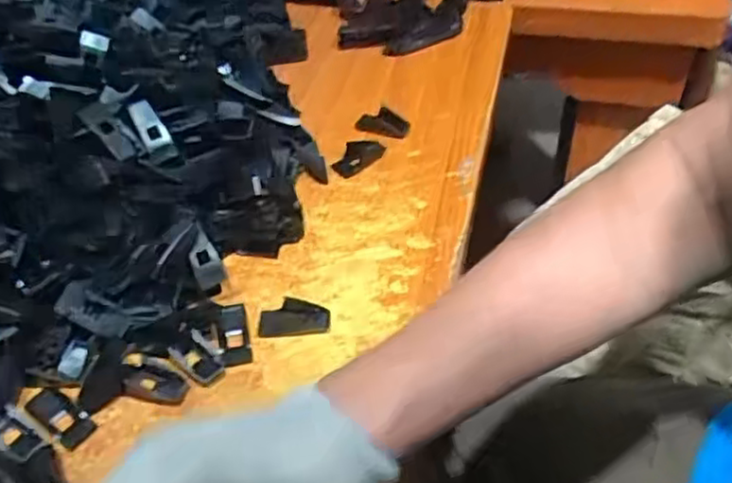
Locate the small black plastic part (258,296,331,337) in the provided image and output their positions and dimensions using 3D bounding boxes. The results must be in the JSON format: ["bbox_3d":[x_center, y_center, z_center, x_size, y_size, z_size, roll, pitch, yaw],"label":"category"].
[{"bbox_3d":[-0.042,0.043,0.410,0.040,0.010,0.022,-2,43,1],"label":"small black plastic part"}]

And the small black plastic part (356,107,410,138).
[{"bbox_3d":[0.013,-0.092,0.542,0.040,0.011,0.023,15,46,19],"label":"small black plastic part"}]

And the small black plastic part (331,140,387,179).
[{"bbox_3d":[-0.005,-0.064,0.515,0.043,0.010,0.021,-35,52,-29],"label":"small black plastic part"}]

